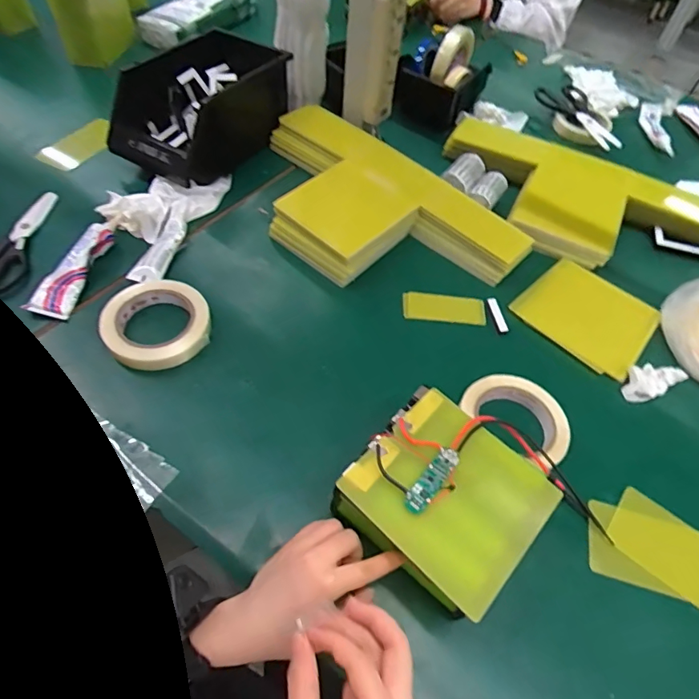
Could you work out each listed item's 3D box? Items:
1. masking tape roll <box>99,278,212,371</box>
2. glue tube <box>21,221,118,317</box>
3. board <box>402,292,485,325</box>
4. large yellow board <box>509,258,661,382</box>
[{"bbox_3d":[-0.213,-0.029,0.538,0.111,0.033,0.110,-14,57,-14],"label":"masking tape roll"},{"bbox_3d":[-0.315,-0.101,0.568,0.043,0.028,0.152,17,55,7],"label":"glue tube"},{"bbox_3d":[0.122,-0.053,0.620,0.106,0.009,0.042,5,54,-2],"label":"board"},{"bbox_3d":[0.307,-0.044,0.624,0.155,0.006,0.133,39,66,17],"label":"large yellow board"}]

